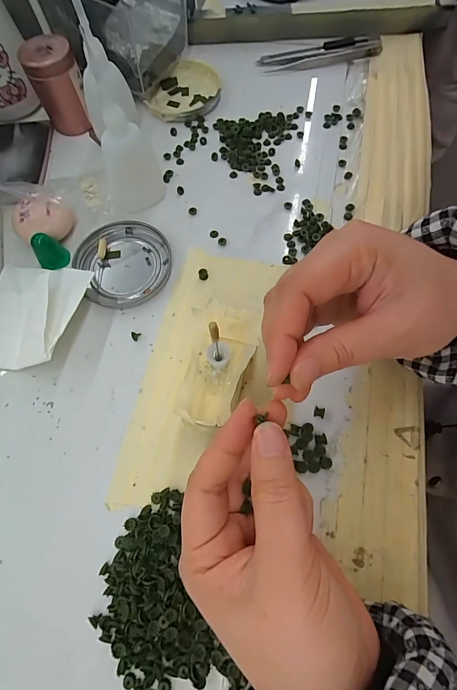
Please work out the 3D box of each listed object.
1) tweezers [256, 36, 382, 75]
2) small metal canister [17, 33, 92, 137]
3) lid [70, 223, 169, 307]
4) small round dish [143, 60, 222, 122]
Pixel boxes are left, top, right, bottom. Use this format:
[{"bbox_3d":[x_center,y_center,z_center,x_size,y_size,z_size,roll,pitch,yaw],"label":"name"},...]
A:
[{"bbox_3d":[0.097,-0.313,0.378,0.130,0.010,0.032,-8,69,-2],"label":"tweezers"},{"bbox_3d":[-0.156,-0.238,0.330,0.043,0.066,0.038,-24,70,-8],"label":"small metal canister"},{"bbox_3d":[-0.085,-0.068,0.292,0.075,0.007,0.075,-1,69,1],"label":"lid"},{"bbox_3d":[-0.046,-0.260,0.364,0.072,0.009,0.078,-1,69,1],"label":"small round dish"}]

